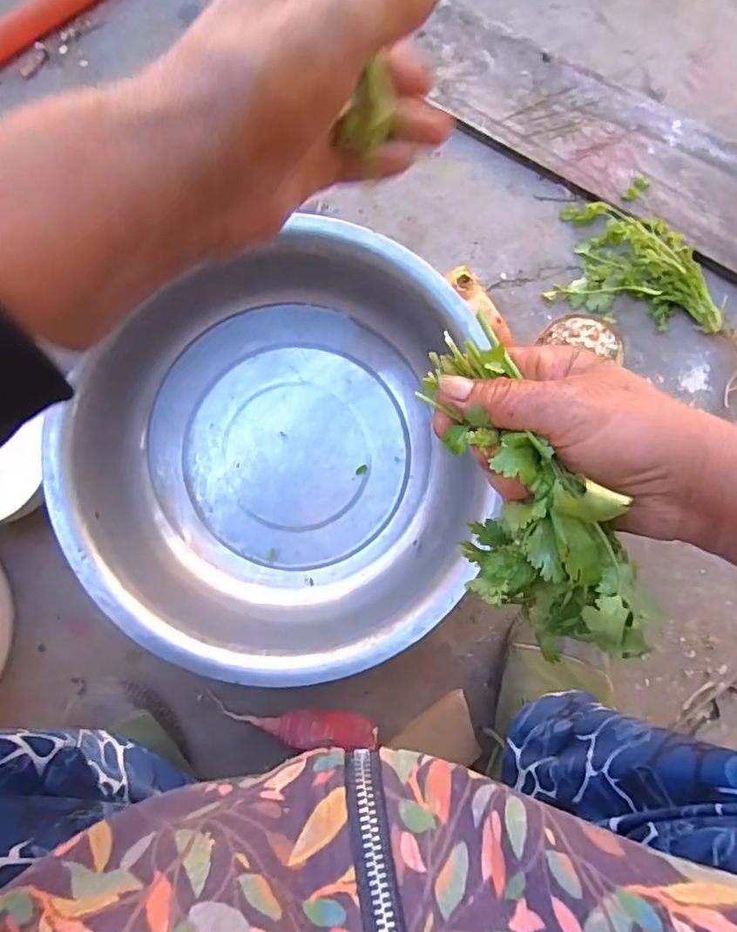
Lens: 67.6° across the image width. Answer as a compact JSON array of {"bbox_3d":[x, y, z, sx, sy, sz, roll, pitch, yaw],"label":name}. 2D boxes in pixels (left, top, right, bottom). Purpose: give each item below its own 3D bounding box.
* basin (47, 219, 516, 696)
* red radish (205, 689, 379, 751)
[{"bbox_3d":[-0.063,-0.009,0.459,0.312,0.116,0.332,0,85,3],"label":"basin"},{"bbox_3d":[-0.067,0.224,0.477,0.149,0.034,0.027,7,89,4],"label":"red radish"}]

